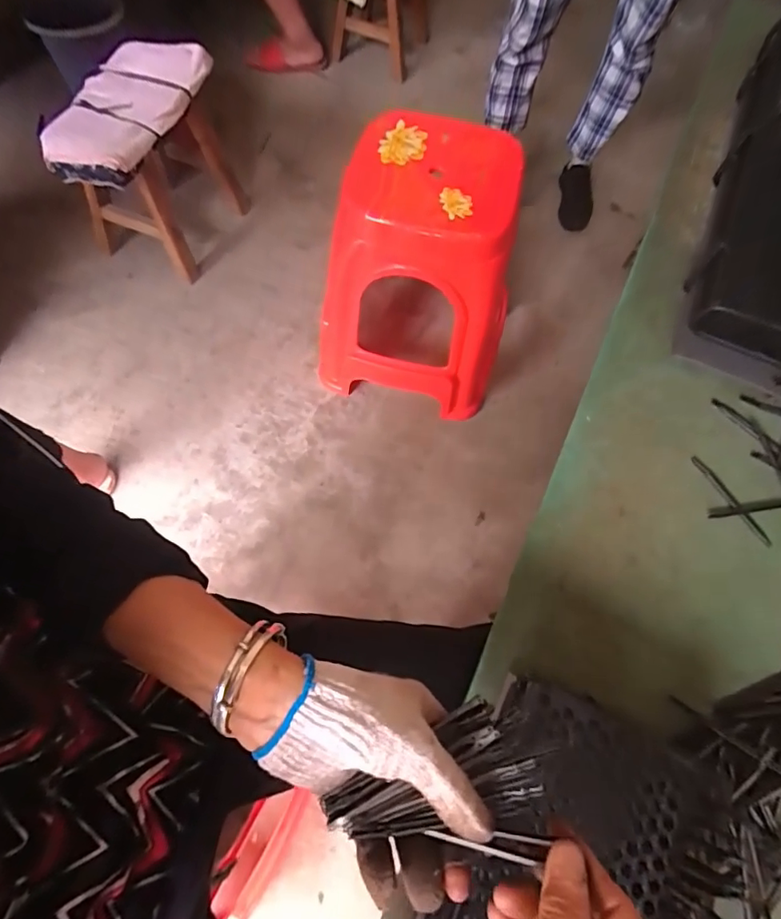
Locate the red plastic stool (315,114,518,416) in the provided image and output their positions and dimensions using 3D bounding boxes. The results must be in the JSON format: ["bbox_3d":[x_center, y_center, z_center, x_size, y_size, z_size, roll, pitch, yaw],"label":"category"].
[{"bbox_3d":[0.055,-0.366,1.060,0.376,0.454,0.327,12,66,0],"label":"red plastic stool"}]

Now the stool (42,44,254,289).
[{"bbox_3d":[-0.569,-0.683,1.253,0.249,0.394,0.398,25,66,6],"label":"stool"}]

